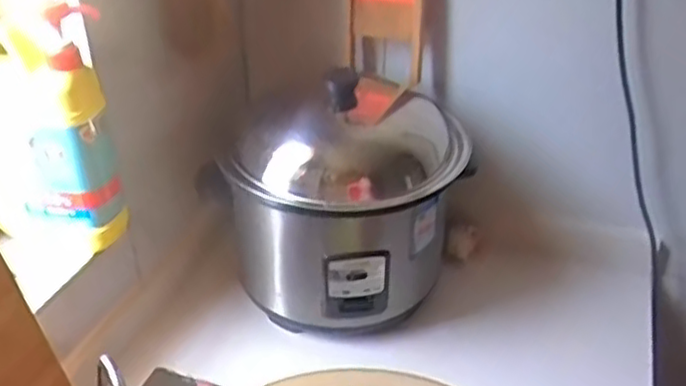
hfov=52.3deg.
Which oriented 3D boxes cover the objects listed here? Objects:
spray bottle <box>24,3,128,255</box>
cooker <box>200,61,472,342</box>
[{"bbox_3d":[-0.279,-0.056,0.697,0.088,0.262,0.051,1,32,0],"label":"spray bottle"},{"bbox_3d":[0.005,0.001,0.839,0.212,0.264,0.245,25,40,32],"label":"cooker"}]

